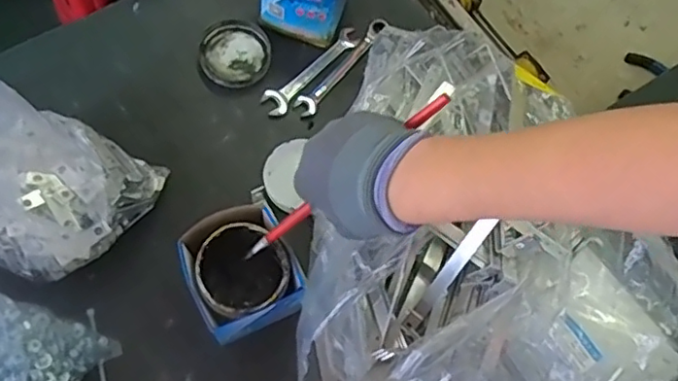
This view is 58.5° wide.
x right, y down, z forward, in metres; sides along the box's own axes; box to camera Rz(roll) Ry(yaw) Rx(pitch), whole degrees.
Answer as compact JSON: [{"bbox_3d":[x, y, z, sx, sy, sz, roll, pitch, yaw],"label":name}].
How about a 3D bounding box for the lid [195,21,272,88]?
[{"bbox_3d":[-0.129,-0.170,0.752,0.086,0.015,0.088,2,68,-4],"label":"lid"}]

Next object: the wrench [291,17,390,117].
[{"bbox_3d":[0.006,-0.159,0.762,0.027,0.013,0.171,38,70,10],"label":"wrench"}]

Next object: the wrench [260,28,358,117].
[{"bbox_3d":[-0.034,-0.152,0.763,0.035,0.015,0.162,39,71,11],"label":"wrench"}]

